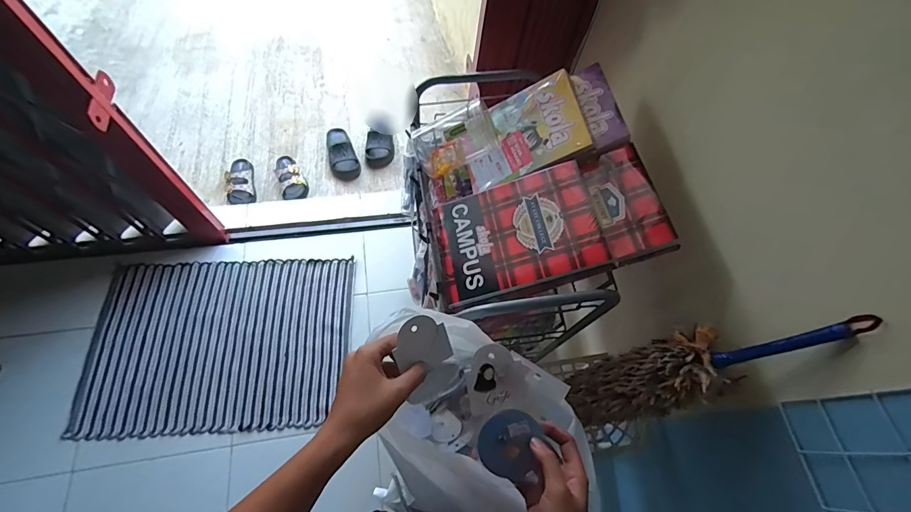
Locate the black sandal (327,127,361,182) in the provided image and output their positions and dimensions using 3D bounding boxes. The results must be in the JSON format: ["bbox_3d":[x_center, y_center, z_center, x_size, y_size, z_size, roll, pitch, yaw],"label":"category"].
[{"bbox_3d":[-0.461,-0.422,1.623,0.107,0.075,0.256,-19,67,-14],"label":"black sandal"}]

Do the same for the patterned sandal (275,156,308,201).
[{"bbox_3d":[-0.631,-0.311,1.539,0.091,0.081,0.212,-21,68,-14],"label":"patterned sandal"}]

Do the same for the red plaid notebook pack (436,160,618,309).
[{"bbox_3d":[0.094,-0.028,0.627,0.242,0.040,0.178,-16,65,13],"label":"red plaid notebook pack"}]

